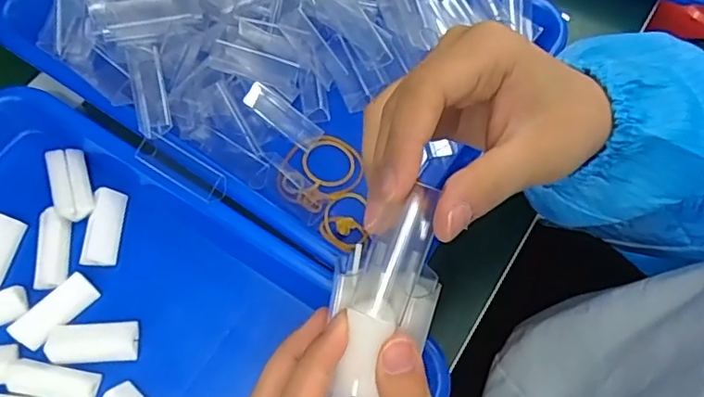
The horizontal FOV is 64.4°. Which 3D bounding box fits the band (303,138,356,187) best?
[{"bbox_3d":[-0.015,-0.023,0.368,0.034,0.007,0.033,17,66,-3],"label":"band"}]

